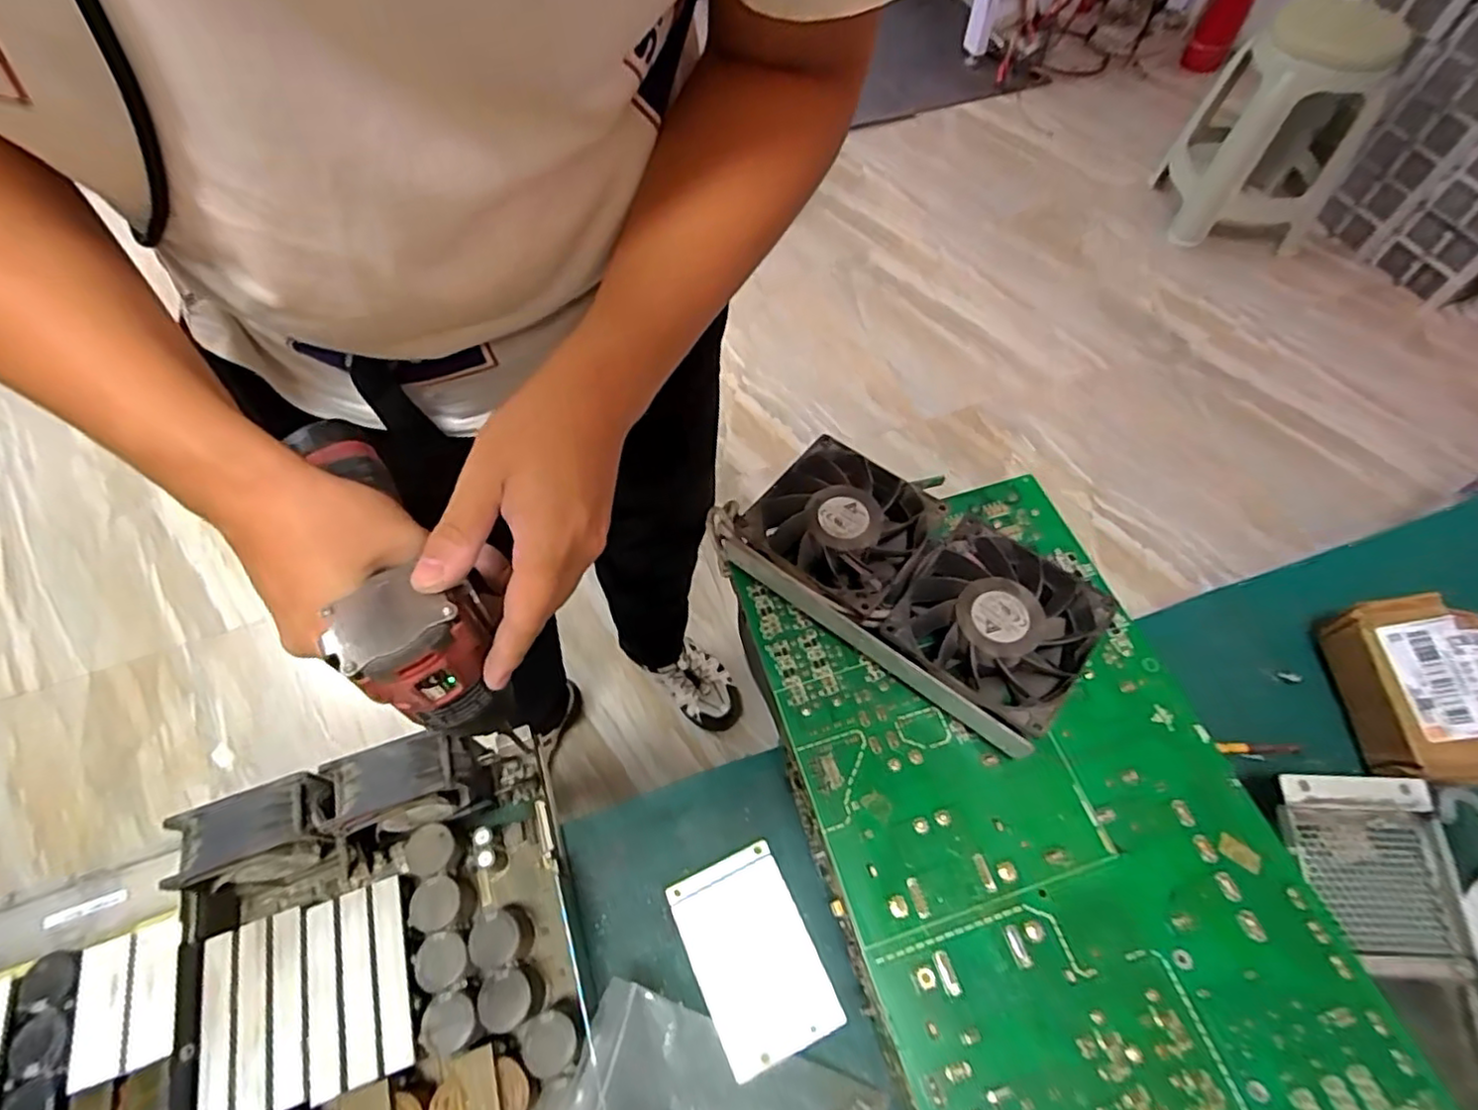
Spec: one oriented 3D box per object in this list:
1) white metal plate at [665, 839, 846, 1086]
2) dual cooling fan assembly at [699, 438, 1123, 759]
[{"bbox_3d":[0.008,0.246,0.406,0.071,0.005,0.110,-22,64,-12],"label":"white metal plate"},{"bbox_3d":[0.091,0.009,0.373,0.203,0.035,0.096,35,67,18],"label":"dual cooling fan assembly"}]

